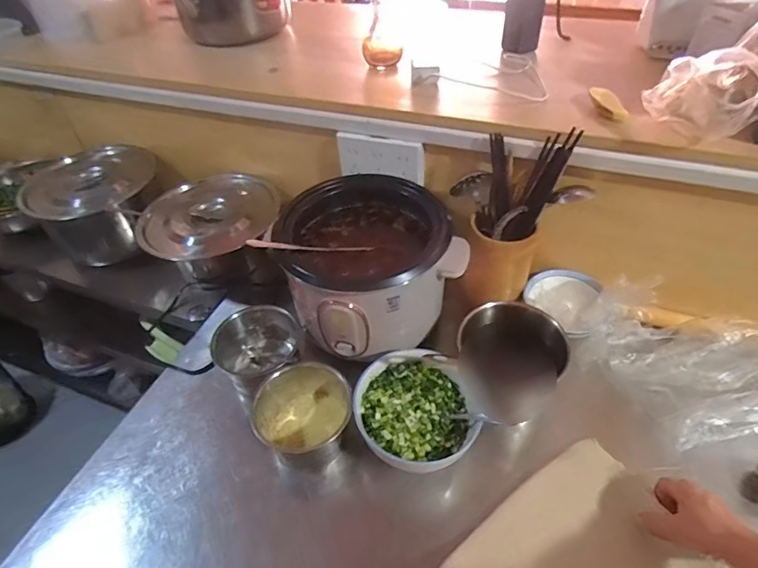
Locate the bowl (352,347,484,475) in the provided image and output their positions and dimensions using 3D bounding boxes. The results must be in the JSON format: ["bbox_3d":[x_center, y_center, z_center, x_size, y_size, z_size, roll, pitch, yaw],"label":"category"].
[{"bbox_3d":[0.056,0.180,0.659,0.176,0.074,0.169,-21,48,-16],"label":"bowl"}]

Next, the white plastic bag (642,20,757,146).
[{"bbox_3d":[0.415,-0.253,0.581,0.138,0.144,0.147,24,52,24],"label":"white plastic bag"}]

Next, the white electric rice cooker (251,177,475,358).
[{"bbox_3d":[-0.022,-0.034,0.753,0.249,0.169,0.252,-26,50,-20],"label":"white electric rice cooker"}]

